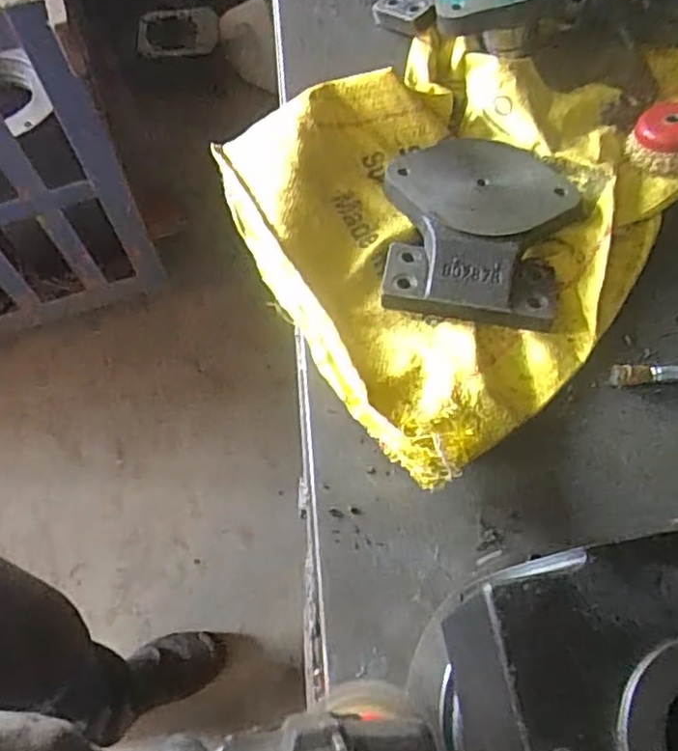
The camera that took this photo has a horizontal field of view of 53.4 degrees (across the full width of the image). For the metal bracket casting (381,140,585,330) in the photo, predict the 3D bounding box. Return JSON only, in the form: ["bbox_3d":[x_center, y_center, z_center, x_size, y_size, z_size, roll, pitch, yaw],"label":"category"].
[{"bbox_3d":[0.123,-0.133,0.588,0.158,0.036,0.181,6,67,6],"label":"metal bracket casting"}]

